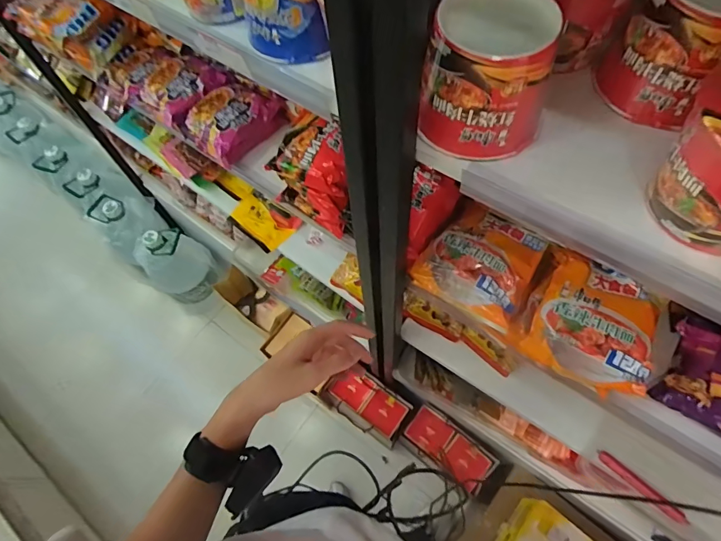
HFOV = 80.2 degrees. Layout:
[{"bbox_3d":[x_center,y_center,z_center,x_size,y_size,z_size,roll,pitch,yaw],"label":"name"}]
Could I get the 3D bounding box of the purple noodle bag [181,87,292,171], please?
[{"bbox_3d":[-0.253,-0.298,0.834,0.141,0.066,0.165,37,72,19],"label":"purple noodle bag"}]

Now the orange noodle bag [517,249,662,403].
[{"bbox_3d":[0.318,0.072,0.577,0.151,0.042,0.160,28,70,16],"label":"orange noodle bag"}]

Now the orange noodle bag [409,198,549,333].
[{"bbox_3d":[0.179,-0.013,0.635,0.154,0.053,0.143,34,71,18],"label":"orange noodle bag"}]

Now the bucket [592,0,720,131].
[{"bbox_3d":[0.304,-0.216,0.404,0.104,0.110,0.101,33,71,17],"label":"bucket"}]

